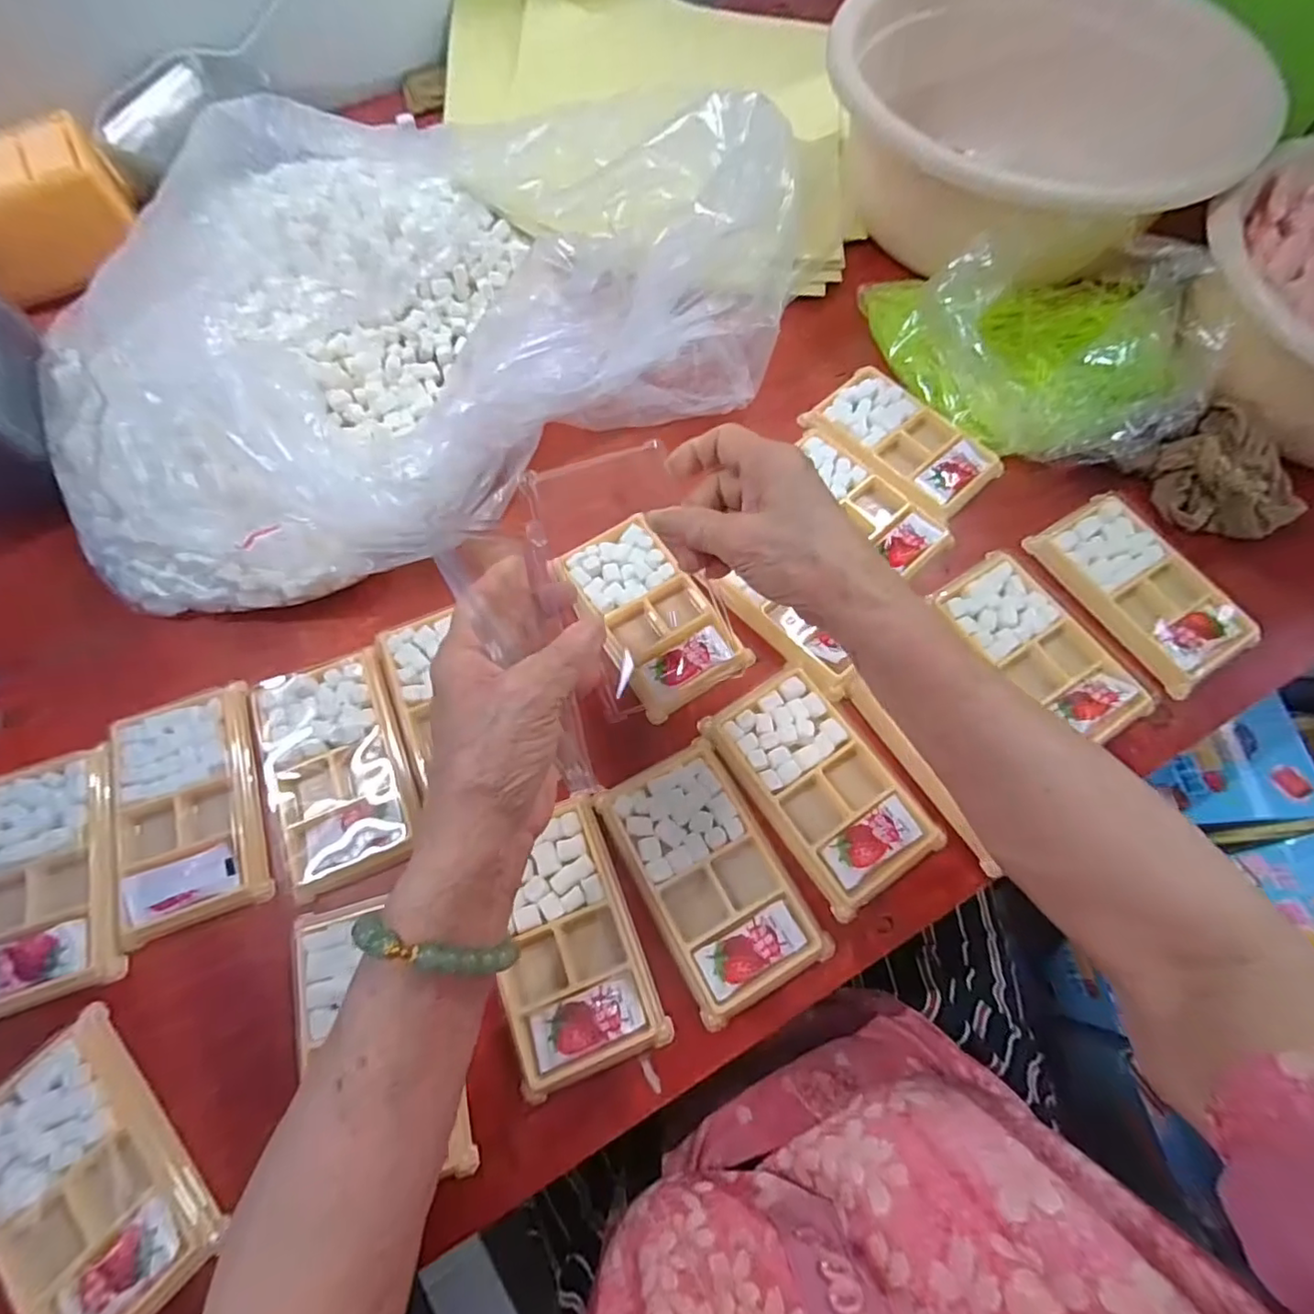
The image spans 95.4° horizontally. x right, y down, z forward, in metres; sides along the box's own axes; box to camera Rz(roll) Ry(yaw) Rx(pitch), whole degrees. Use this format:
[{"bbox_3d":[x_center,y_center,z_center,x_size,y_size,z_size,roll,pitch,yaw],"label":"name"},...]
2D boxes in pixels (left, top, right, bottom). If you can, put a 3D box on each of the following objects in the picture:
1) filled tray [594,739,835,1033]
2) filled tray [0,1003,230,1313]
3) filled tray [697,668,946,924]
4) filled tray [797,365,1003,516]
[{"bbox_3d":[0.030,0.121,0.340,0.079,0.012,0.135,-27,71,-10],"label":"filled tray"},{"bbox_3d":[-0.277,0.257,0.290,0.134,0.023,0.080,42,74,15],"label":"filled tray"},{"bbox_3d":[0.099,0.075,0.359,0.077,0.012,0.132,-32,72,-12],"label":"filled tray"},{"bbox_3d":[0.187,-0.165,0.456,0.134,0.015,0.074,41,74,14],"label":"filled tray"}]

